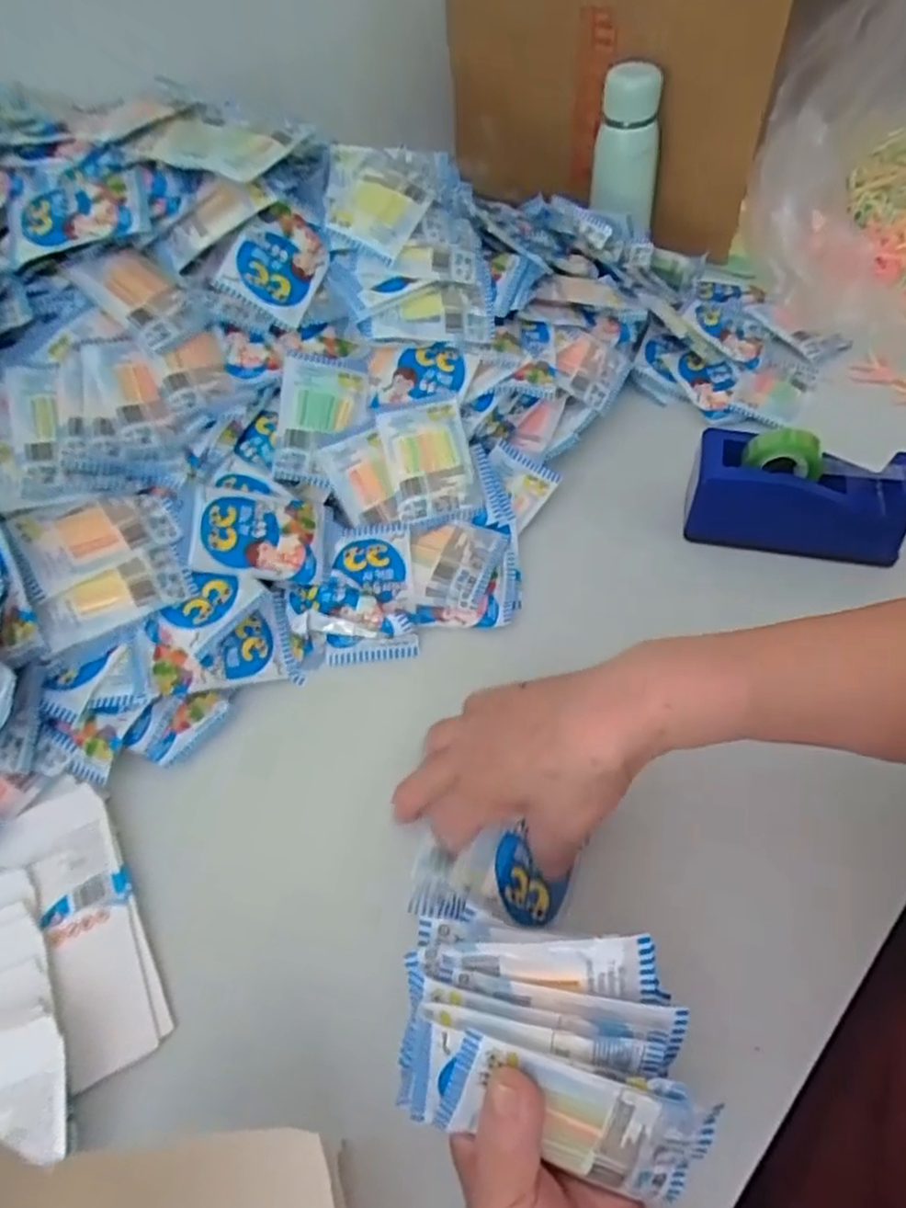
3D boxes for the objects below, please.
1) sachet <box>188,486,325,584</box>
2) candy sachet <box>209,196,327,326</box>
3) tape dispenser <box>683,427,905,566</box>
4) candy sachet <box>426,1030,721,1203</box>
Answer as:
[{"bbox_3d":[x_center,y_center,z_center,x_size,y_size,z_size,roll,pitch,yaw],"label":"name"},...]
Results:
[{"bbox_3d":[-0.137,-0.050,0.503,0.090,0.010,0.067,5,68,-22],"label":"sachet"},{"bbox_3d":[-0.133,-0.260,0.536,0.066,0.018,0.083,27,74,-24],"label":"candy sachet"},{"bbox_3d":[0.249,-0.079,0.509,0.147,0.077,0.057,13,54,15],"label":"tape dispenser"},{"bbox_3d":[0.047,0.203,0.278,0.100,0.060,0.008,15,21,5],"label":"candy sachet"}]

